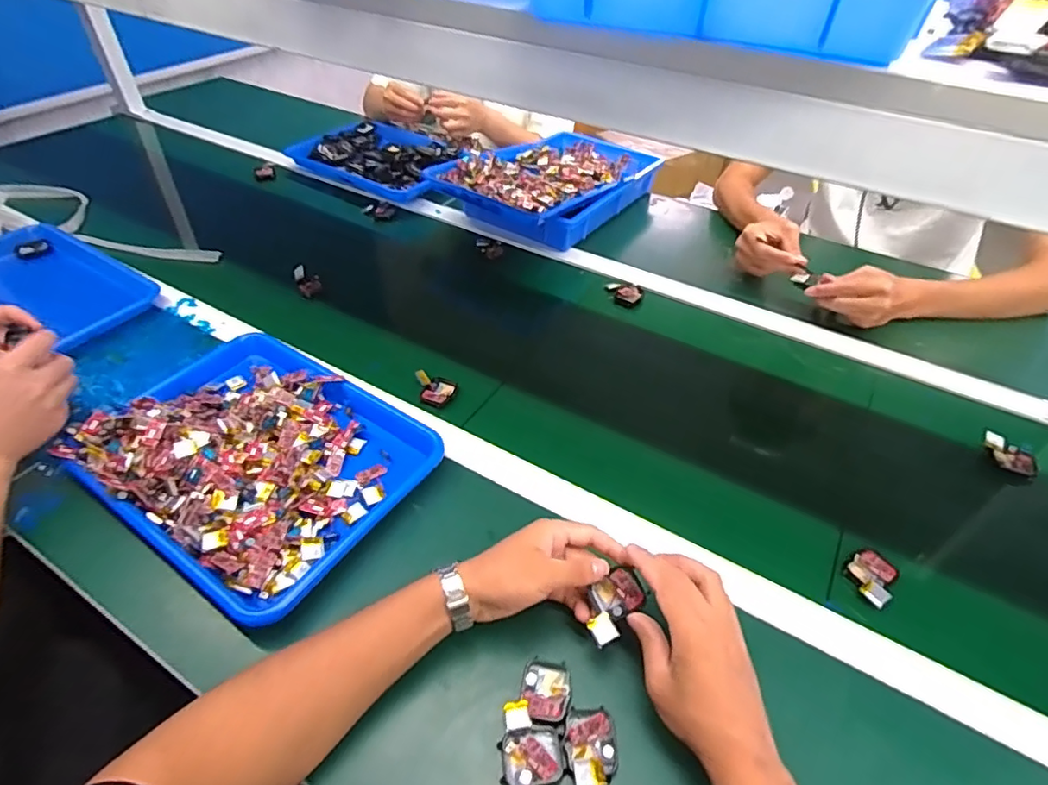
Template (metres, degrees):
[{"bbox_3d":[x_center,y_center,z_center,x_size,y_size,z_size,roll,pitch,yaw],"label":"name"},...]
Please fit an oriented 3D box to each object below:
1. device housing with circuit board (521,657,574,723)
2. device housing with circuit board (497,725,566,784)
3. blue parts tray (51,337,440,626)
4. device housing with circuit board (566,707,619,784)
[{"bbox_3d":[0.018,0.240,0.454,0.038,0.008,0.046,6,44,5],"label":"device housing with circuit board"},{"bbox_3d":[0.006,0.273,0.420,0.047,0.010,0.038,-8,45,-10],"label":"device housing with circuit board"},{"bbox_3d":[-0.281,0.060,0.594,0.329,0.042,0.250,26,49,23],"label":"blue parts tray"},{"bbox_3d":[0.052,0.268,0.424,0.038,0.013,0.053,-1,44,-3],"label":"device housing with circuit board"}]

